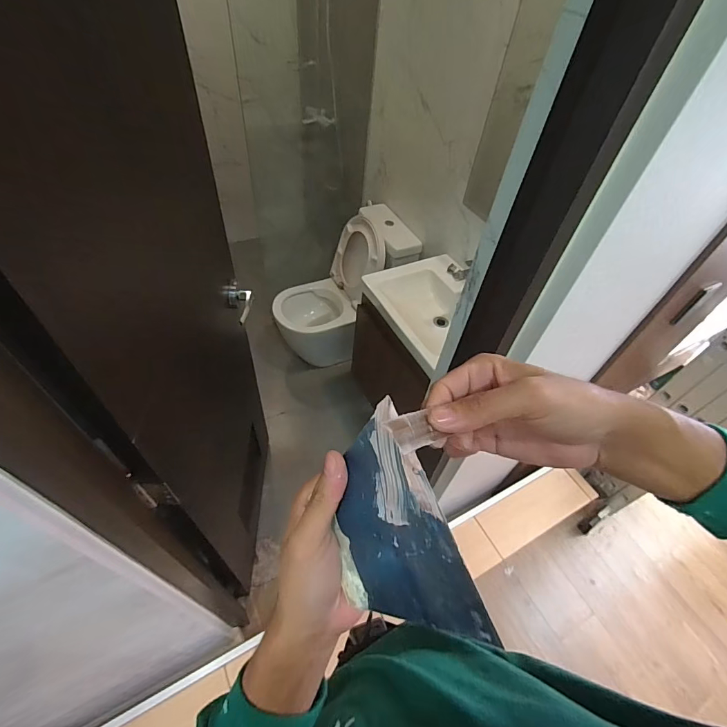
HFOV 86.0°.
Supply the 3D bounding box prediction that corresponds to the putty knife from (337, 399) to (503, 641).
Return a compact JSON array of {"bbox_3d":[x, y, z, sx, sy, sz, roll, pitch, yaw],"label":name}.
[{"bbox_3d":[0.014,0.106,0.250,0.004,0.088,0.136,-2,62,-53],"label":"putty knife"}]

